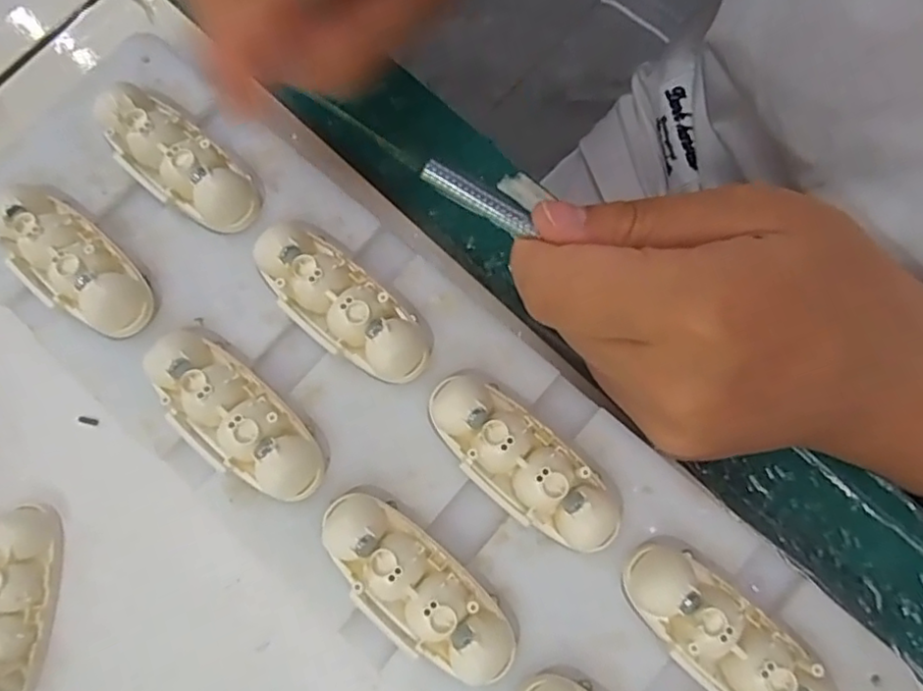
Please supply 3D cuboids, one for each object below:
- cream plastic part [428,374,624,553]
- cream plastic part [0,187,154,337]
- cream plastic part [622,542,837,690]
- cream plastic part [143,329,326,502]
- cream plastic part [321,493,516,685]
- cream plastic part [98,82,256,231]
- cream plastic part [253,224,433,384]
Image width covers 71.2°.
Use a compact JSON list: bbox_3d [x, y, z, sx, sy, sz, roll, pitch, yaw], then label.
[{"bbox_3d":[0.017,0.033,0.185,0.063,0.015,0.025,41,81,8],"label":"cream plastic part"},{"bbox_3d":[-0.122,-0.026,0.200,0.059,0.016,0.025,40,83,9],"label":"cream plastic part"},{"bbox_3d":[0.071,0.080,0.173,0.061,0.017,0.024,42,83,10],"label":"cream plastic part"},{"bbox_3d":[-0.069,0.020,0.190,0.066,0.016,0.025,41,83,9],"label":"cream plastic part"},{"bbox_3d":[-0.014,0.066,0.177,0.061,0.017,0.025,39,81,8],"label":"cream plastic part"},{"bbox_3d":[-0.092,-0.060,0.207,0.059,0.015,0.024,39,83,9],"label":"cream plastic part"},{"bbox_3d":[-0.037,-0.013,0.196,0.061,0.015,0.025,41,83,9],"label":"cream plastic part"}]

